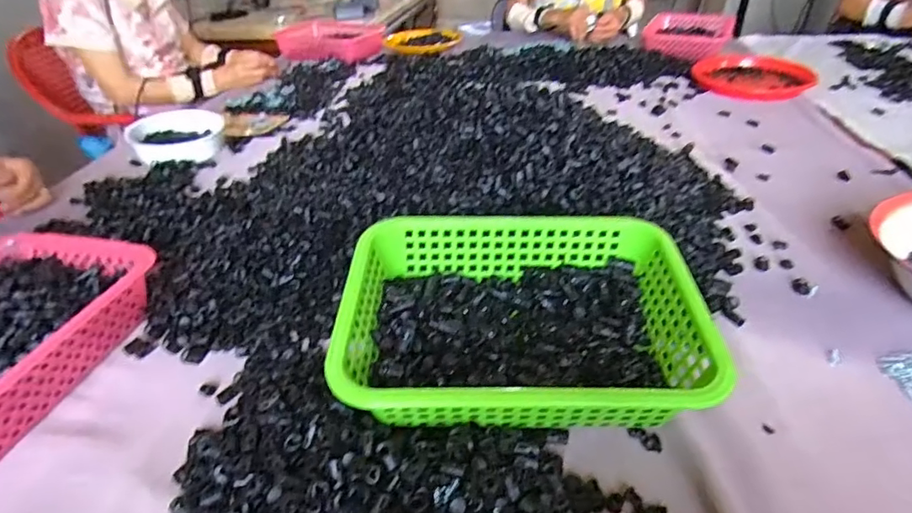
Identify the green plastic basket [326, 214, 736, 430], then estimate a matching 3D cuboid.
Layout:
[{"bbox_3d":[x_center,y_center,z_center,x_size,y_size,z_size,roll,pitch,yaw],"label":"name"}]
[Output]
[{"bbox_3d":[0.054,0.058,0.450,0.287,0.095,0.198,-1,36,2],"label":"green plastic basket"}]

